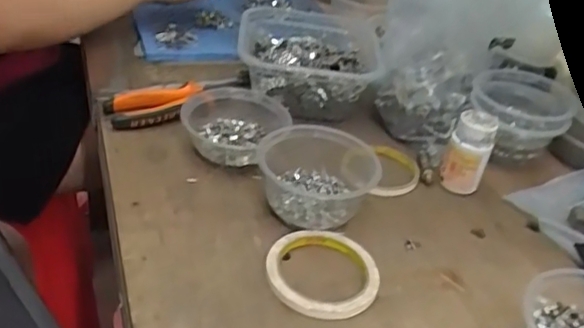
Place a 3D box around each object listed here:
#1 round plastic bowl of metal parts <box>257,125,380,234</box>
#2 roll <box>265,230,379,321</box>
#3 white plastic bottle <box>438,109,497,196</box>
[{"bbox_3d":[0.029,0.005,0.619,0.122,0.061,0.134,3,35,-6],"label":"round plastic bowl of metal parts"},{"bbox_3d":[0.027,0.095,0.539,0.097,0.008,0.098,1,36,-9],"label":"roll"},{"bbox_3d":[0.189,-0.013,0.660,0.041,0.081,0.039,5,35,-3],"label":"white plastic bottle"}]

